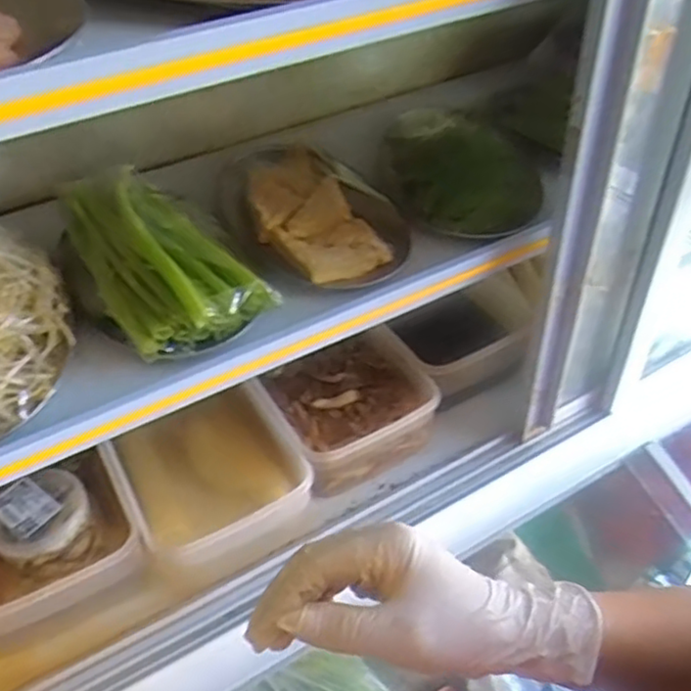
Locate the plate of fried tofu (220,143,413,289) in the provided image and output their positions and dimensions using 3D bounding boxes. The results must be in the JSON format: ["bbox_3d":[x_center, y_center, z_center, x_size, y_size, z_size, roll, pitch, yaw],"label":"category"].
[{"bbox_3d":[-0.027,-0.135,0.681,0.145,0.037,0.221,-24,48,-22],"label":"plate of fried tofu"}]

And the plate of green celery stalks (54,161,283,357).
[{"bbox_3d":[-0.173,-0.084,0.604,0.141,0.053,0.233,-25,49,-22],"label":"plate of green celery stalks"}]

